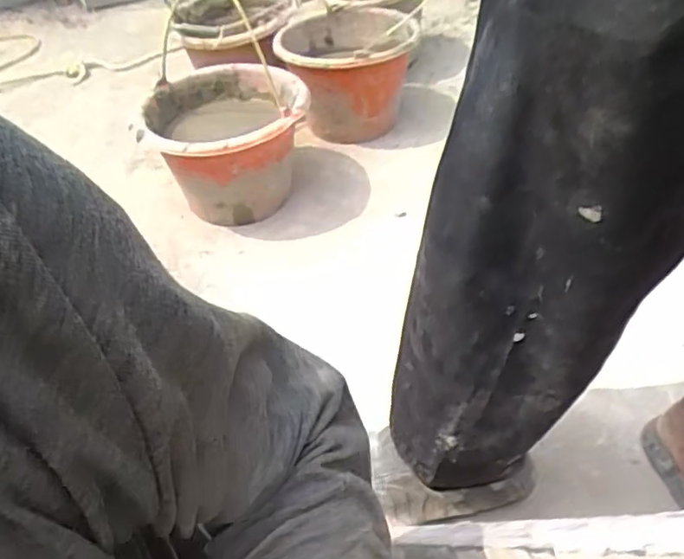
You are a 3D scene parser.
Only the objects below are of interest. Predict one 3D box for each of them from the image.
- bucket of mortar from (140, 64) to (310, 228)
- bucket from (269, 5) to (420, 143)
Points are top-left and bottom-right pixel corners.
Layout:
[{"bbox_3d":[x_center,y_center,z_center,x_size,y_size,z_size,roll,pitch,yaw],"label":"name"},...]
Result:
[{"bbox_3d":[-0.189,-0.222,1.067,0.258,0.207,0.273,-3,44,0],"label":"bucket of mortar"},{"bbox_3d":[0.007,-0.403,1.240,0.276,0.211,0.302,3,44,7],"label":"bucket"}]

